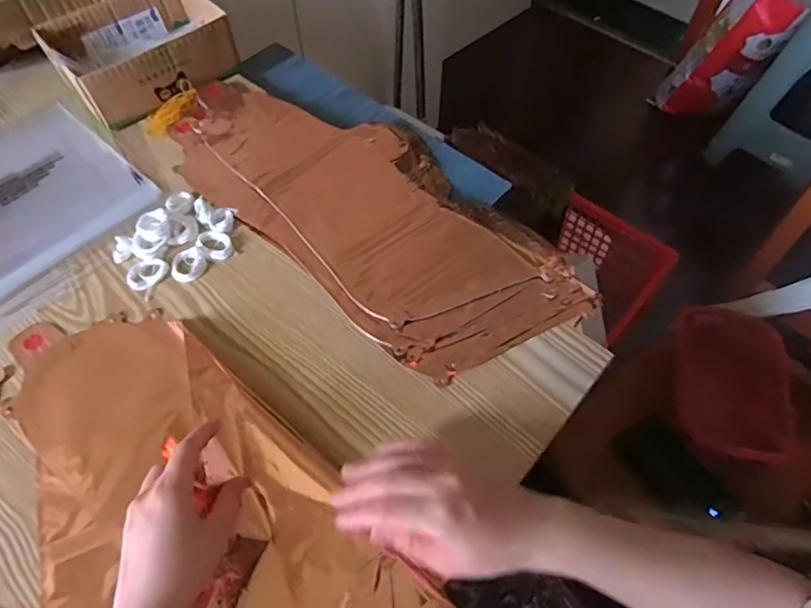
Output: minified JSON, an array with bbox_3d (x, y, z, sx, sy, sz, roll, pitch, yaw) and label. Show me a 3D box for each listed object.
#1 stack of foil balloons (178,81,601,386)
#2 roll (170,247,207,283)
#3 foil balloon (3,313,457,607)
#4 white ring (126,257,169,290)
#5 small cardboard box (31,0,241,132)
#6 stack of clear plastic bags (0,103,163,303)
[{"bbox_3d":[-0.039,-0.104,0.562,0.445,0.013,0.205,39,66,21],"label":"stack of foil balloons"},{"bbox_3d":[-0.207,-0.037,0.524,0.034,0.004,0.033,0,58,0],"label":"roll"},{"bbox_3d":[-0.172,0.163,0.398,0.225,0.034,0.420,-38,66,-21],"label":"foil balloon"},{"bbox_3d":[-0.243,-0.029,0.517,0.038,0.004,0.031,-31,64,-18],"label":"white ring"},{"bbox_3d":[-0.308,-0.301,0.643,0.185,0.057,0.144,-35,65,-20],"label":"small cardboard box"},{"bbox_3d":[-0.404,-0.117,0.577,0.227,0.010,0.199,38,65,20],"label":"stack of clear plastic bags"}]

